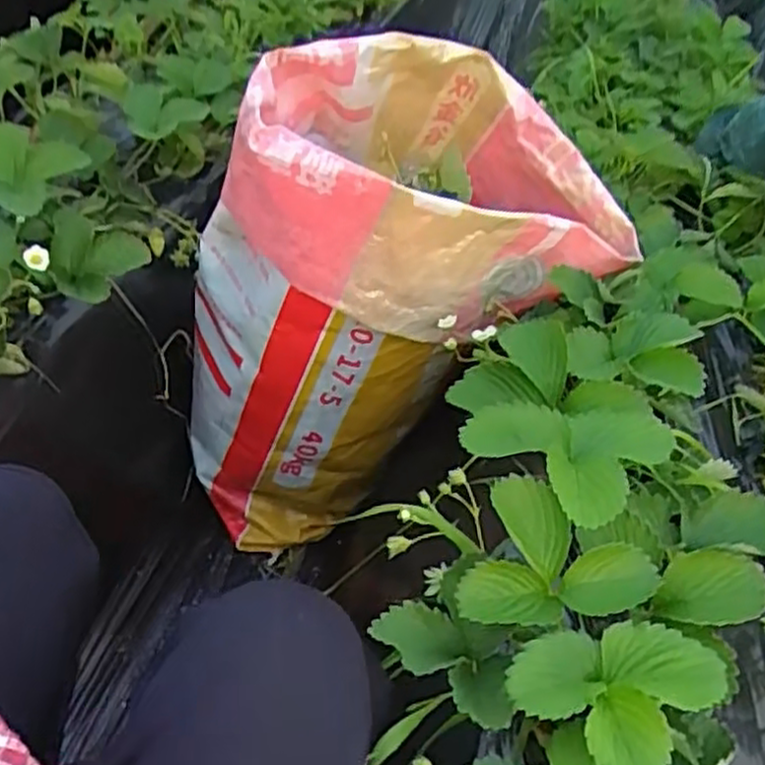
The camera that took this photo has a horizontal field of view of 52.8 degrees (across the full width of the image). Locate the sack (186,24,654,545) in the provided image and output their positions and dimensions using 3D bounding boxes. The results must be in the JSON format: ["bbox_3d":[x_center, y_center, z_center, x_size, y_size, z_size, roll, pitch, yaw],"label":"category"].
[{"bbox_3d":[0.014,-0.068,0.939,0.415,0.586,0.313,-14,40,-28],"label":"sack"}]

